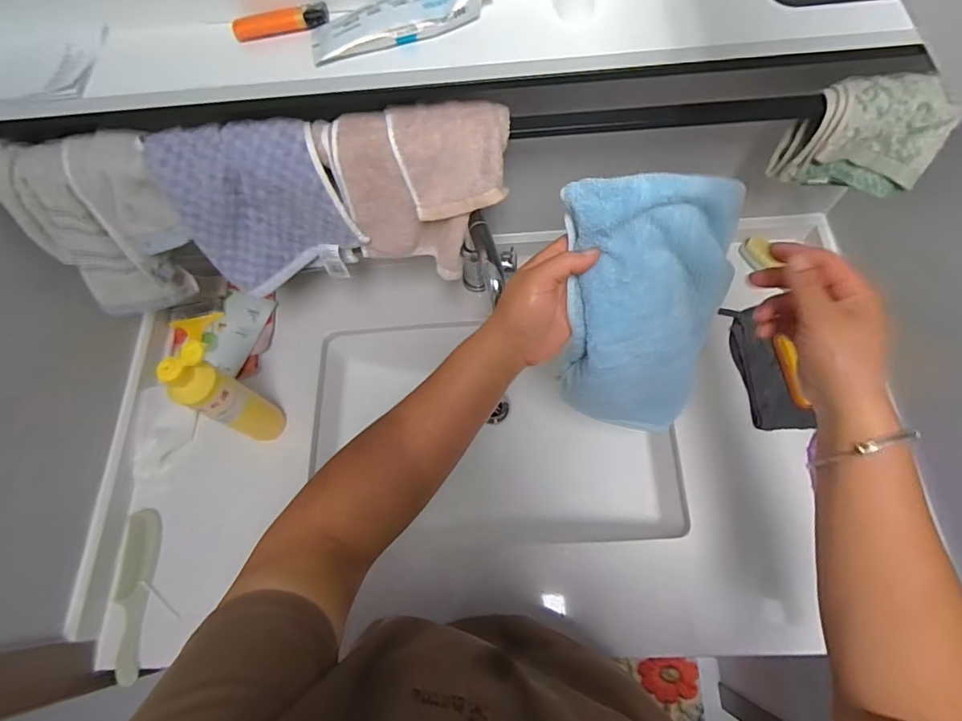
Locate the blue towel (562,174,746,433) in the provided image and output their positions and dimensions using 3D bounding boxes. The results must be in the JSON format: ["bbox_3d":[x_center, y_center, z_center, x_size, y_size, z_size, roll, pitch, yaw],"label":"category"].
[{"bbox_3d":[0.146,-0.026,0.460,0.122,0.317,0.068,-23,49,-6],"label":"blue towel"}]

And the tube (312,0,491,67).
[{"bbox_3d":[-0.067,-0.296,0.416,0.160,0.028,0.041,-16,68,-3],"label":"tube"}]

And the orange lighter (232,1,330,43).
[{"bbox_3d":[-0.175,-0.295,0.428,0.082,0.014,0.016,-11,68,-1],"label":"orange lighter"}]

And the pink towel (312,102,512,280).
[{"bbox_3d":[-0.062,-0.171,0.517,0.180,0.175,0.053,5,47,11],"label":"pink towel"}]

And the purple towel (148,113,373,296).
[{"bbox_3d":[-0.227,-0.157,0.527,0.169,0.177,0.034,-8,49,2],"label":"purple towel"}]

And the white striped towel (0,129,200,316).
[{"bbox_3d":[-0.412,-0.143,0.560,0.187,0.227,0.068,3,48,4],"label":"white striped towel"}]

